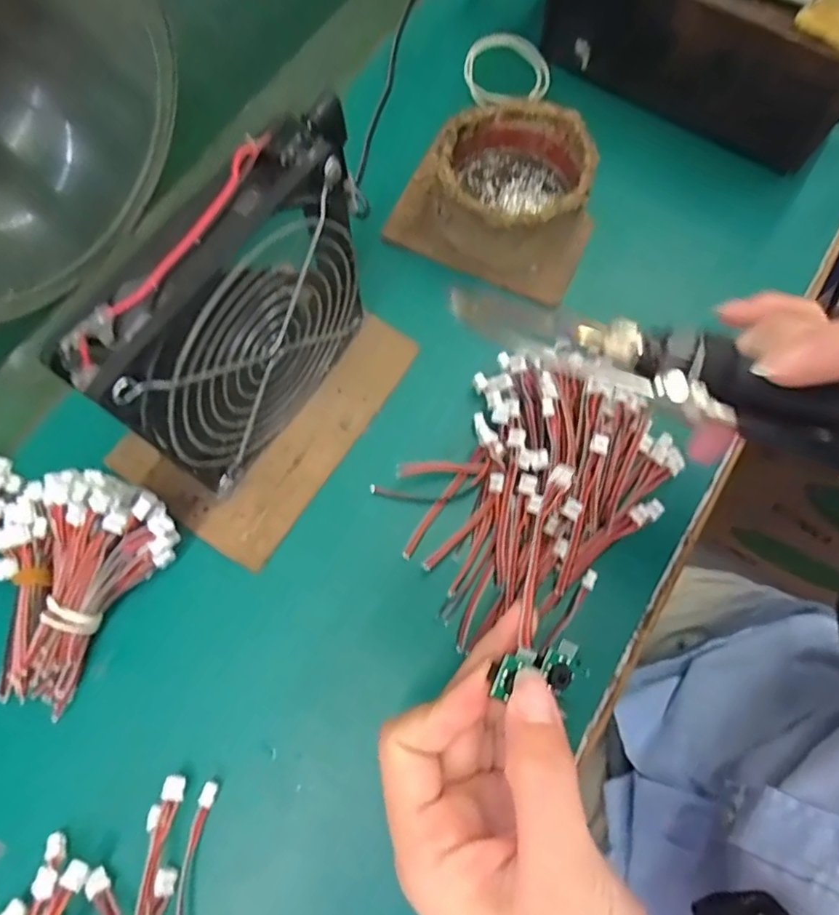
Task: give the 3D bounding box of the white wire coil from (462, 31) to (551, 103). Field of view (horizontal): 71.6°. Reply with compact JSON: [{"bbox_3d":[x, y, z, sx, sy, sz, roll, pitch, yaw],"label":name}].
[{"bbox_3d":[0.057,-0.250,0.372,0.053,0.007,0.059,10,72,2],"label":"white wire coil"}]

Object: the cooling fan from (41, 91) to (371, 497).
[{"bbox_3d":[-0.067,-0.051,0.243,0.026,0.129,0.121,35,75,9],"label":"cooling fan"}]

